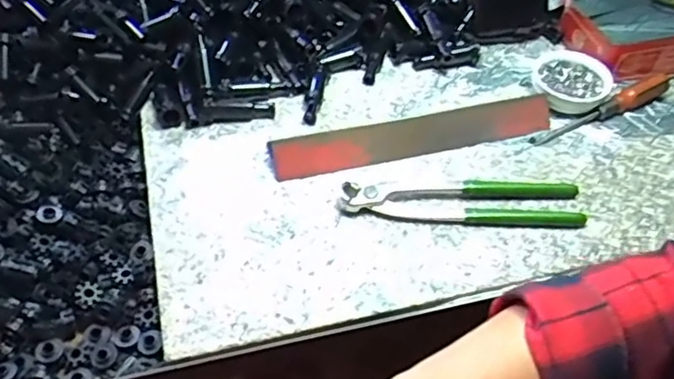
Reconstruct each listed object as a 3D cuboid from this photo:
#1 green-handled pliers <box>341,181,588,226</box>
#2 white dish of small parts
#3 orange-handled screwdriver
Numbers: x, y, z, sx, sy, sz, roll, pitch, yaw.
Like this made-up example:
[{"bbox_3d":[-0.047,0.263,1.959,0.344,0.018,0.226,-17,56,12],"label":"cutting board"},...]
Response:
[{"bbox_3d":[0.104,0.007,0.526,0.196,0.017,0.042,3,50,1],"label":"green-handled pliers"},{"bbox_3d":[0.225,-0.104,0.613,0.074,0.021,0.070,1,50,-1],"label":"white dish of small parts"},{"bbox_3d":[0.254,-0.075,0.598,0.157,0.020,0.016,-22,53,-19],"label":"orange-handled screwdriver"}]

